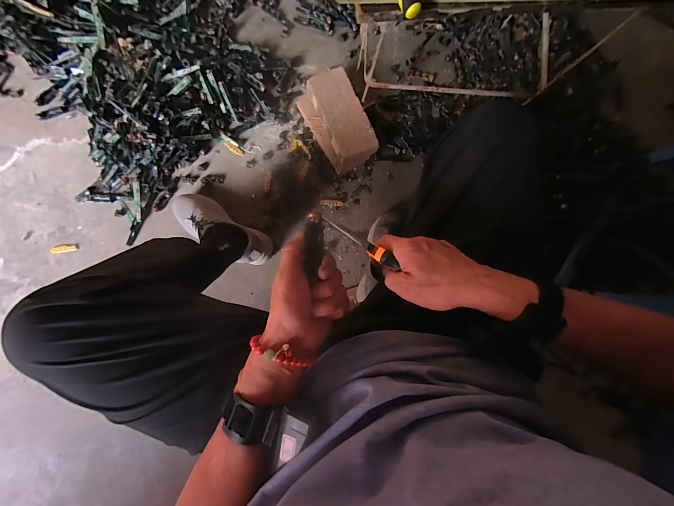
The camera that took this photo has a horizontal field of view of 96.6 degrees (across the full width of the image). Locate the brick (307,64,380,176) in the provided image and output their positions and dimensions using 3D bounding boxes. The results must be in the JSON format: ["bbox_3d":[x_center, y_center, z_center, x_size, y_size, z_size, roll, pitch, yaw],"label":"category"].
[{"bbox_3d":[0.016,-0.328,0.736,0.100,0.045,0.226,-24,88,-6],"label":"brick"}]

